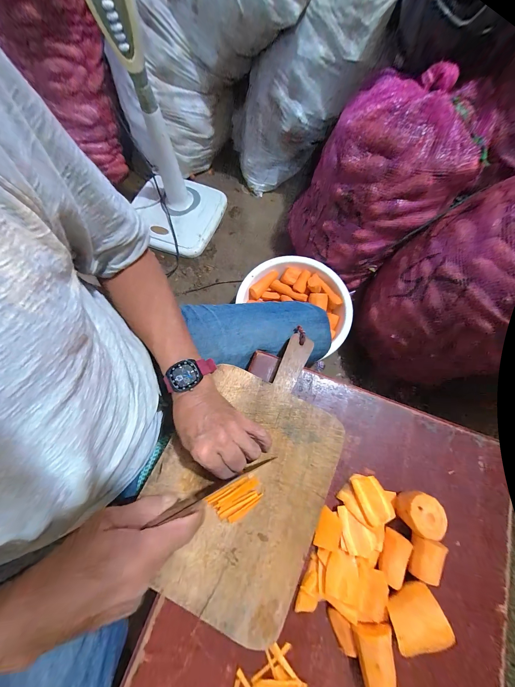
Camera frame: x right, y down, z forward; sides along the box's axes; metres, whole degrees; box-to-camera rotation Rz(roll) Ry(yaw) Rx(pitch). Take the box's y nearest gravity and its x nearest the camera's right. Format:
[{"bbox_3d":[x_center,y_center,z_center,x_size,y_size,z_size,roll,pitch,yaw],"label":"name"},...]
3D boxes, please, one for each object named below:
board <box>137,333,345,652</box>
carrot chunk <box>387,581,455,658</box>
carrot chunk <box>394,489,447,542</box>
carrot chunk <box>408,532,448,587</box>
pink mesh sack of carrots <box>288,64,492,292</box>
[{"bbox_3d":[0.002,0.165,0.346,0.243,0.024,0.379,25,76,6],"label":"board"},{"bbox_3d":[0.192,0.338,0.291,0.062,0.051,0.044,-20,74,-8],"label":"carrot chunk"},{"bbox_3d":[0.223,0.231,0.326,0.045,0.045,0.051,-33,76,-12],"label":"carrot chunk"},{"bbox_3d":[0.226,0.289,0.318,0.039,0.026,0.049,19,73,4],"label":"carrot chunk"},{"bbox_3d":[0.322,-0.419,0.697,0.337,0.424,0.345,-7,73,-4],"label":"pink mesh sack of carrots"}]

